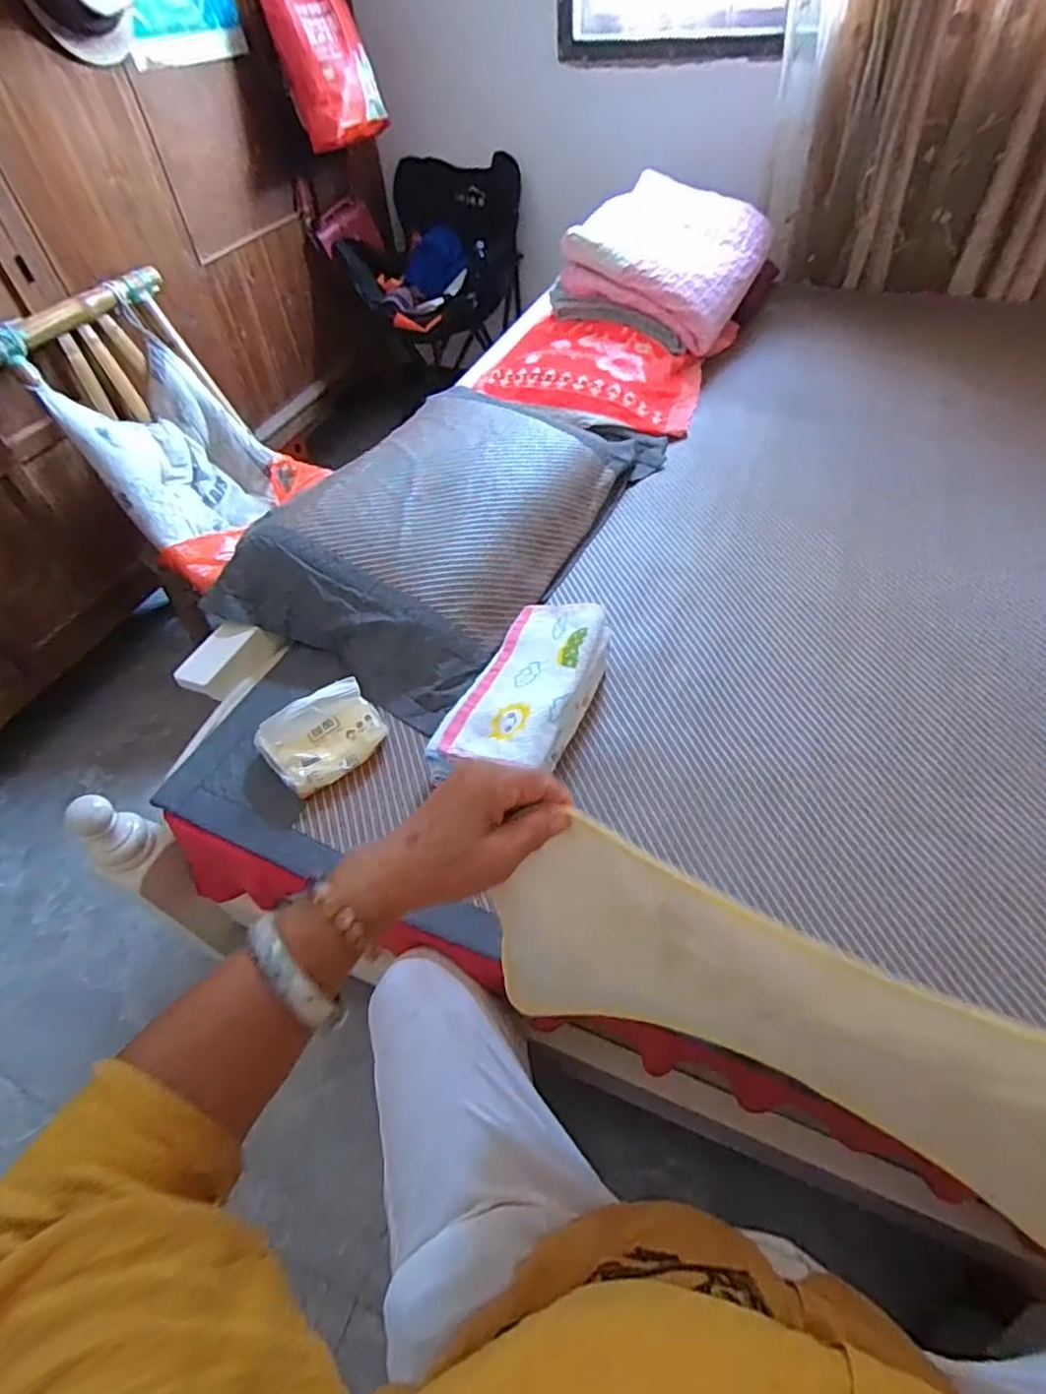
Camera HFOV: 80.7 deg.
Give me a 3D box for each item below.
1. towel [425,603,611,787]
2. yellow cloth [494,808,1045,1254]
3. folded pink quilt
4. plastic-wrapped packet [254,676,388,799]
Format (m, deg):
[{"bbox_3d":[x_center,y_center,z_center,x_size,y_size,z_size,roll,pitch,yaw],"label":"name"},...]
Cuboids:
[{"bbox_3d":[0.004,0.005,0.723,0.126,0.097,0.266,19,55,18],"label":"towel"},{"bbox_3d":[0.185,0.226,0.387,0.436,0.228,0.066,19,55,18],"label":"yellow cloth"},{"bbox_3d":[0.318,-0.960,1.347,0.350,0.163,0.452,21,56,20],"label":"folded pink quilt"},{"bbox_3d":[-0.223,0.048,0.699,0.130,0.072,0.081,-33,56,-21],"label":"plastic-wrapped packet"}]

